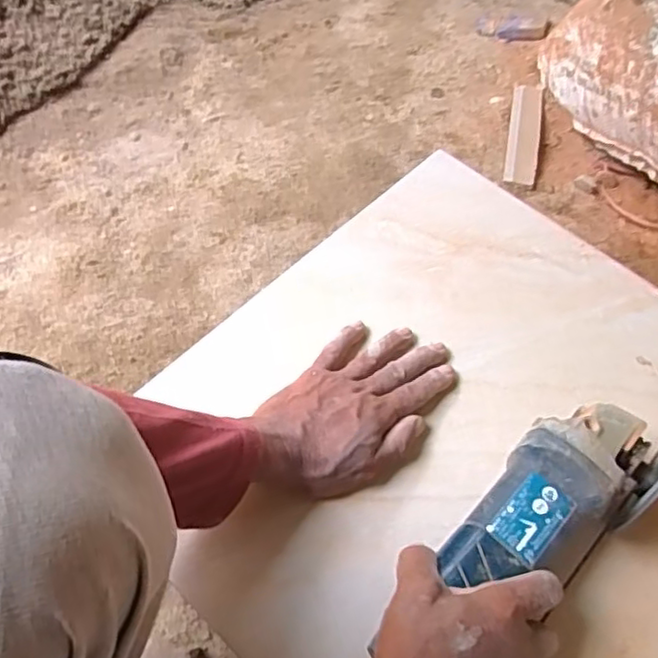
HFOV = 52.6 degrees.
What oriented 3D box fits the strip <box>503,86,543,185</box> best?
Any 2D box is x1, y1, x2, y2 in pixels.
[{"bbox_3d":[0.256,-0.258,0.871,0.040,0.012,0.184,12,54,6],"label":"strip"}]

